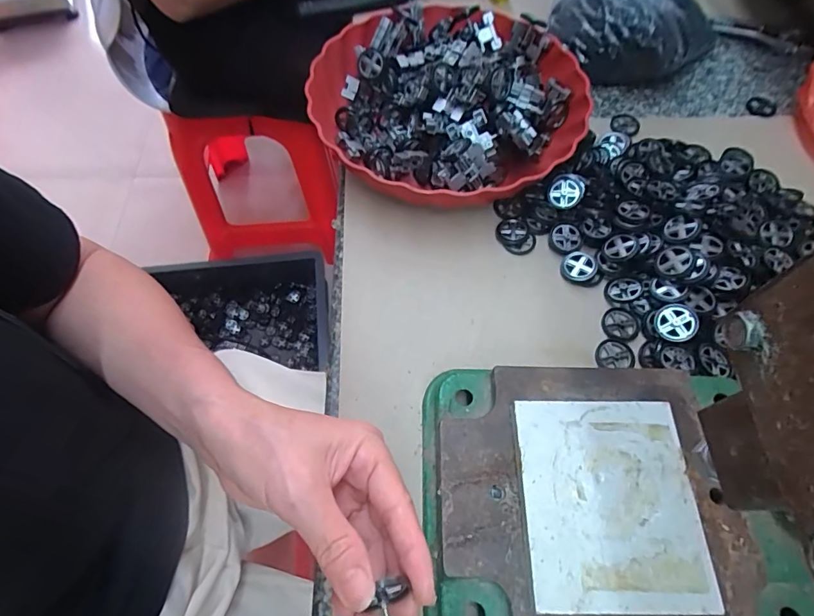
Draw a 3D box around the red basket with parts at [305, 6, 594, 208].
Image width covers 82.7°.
[{"bbox_3d":[0.036,-0.185,0.426,0.244,0.071,0.240,13,63,6],"label":"red basket with parts"}]

